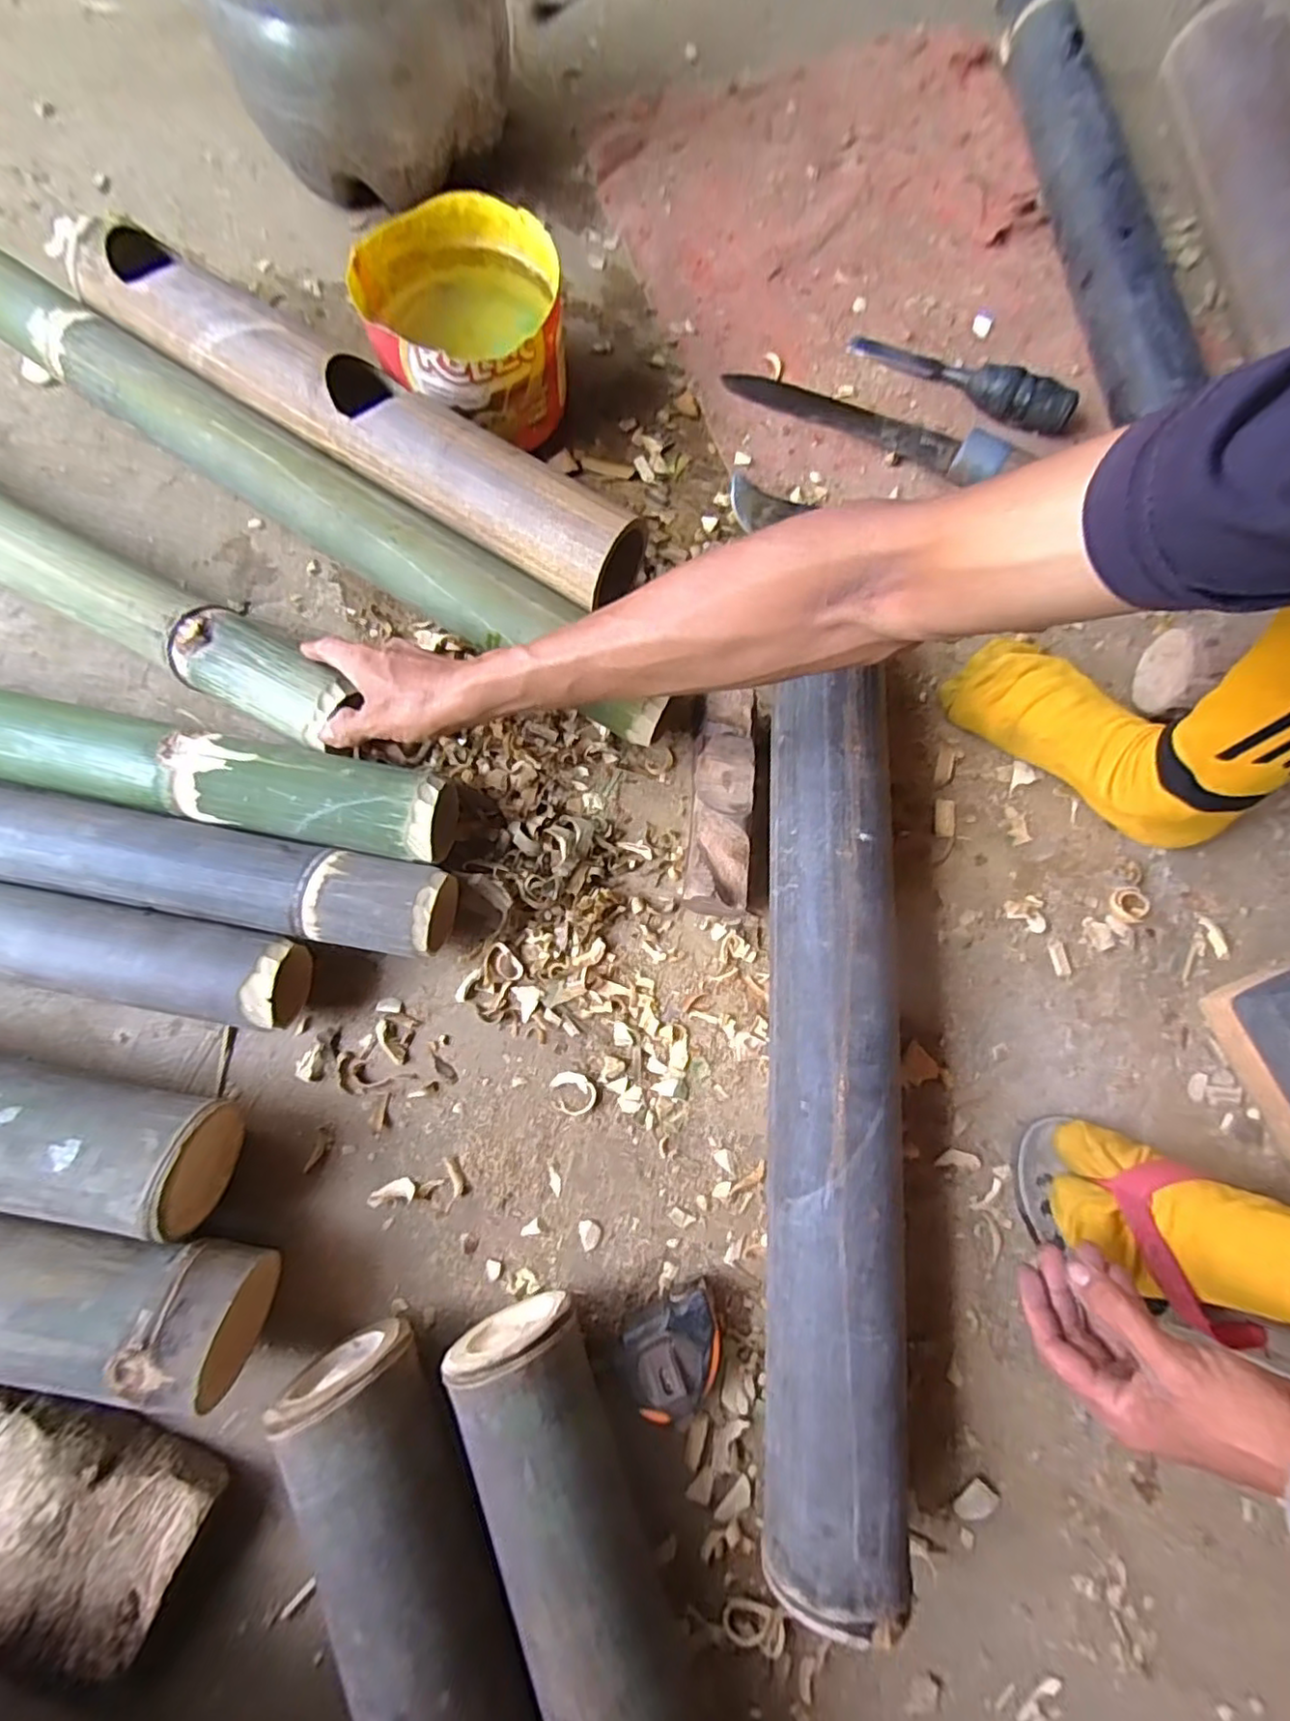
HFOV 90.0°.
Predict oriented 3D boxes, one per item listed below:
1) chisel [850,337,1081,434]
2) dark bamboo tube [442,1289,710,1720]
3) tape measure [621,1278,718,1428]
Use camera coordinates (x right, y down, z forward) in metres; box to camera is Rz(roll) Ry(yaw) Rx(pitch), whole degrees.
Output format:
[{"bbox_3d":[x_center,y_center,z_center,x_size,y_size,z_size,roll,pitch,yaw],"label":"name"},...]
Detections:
[{"bbox_3d":[0.280,-0.435,0.571,0.201,0.036,0.031,32,80,5],"label":"chisel"},{"bbox_3d":[0.015,0.516,0.343,0.076,0.088,0.521,-21,80,-5],"label":"dark bamboo tube"},{"bbox_3d":[0.020,0.312,0.411,0.065,0.036,0.060,-21,80,-5],"label":"tape measure"}]

